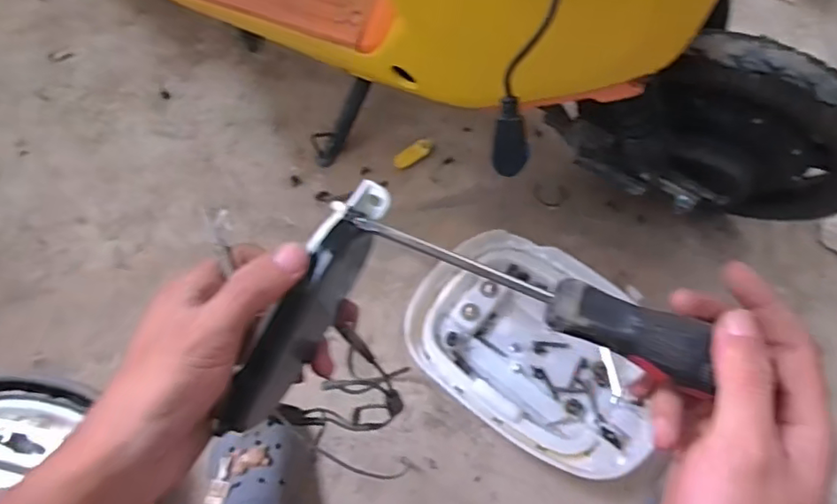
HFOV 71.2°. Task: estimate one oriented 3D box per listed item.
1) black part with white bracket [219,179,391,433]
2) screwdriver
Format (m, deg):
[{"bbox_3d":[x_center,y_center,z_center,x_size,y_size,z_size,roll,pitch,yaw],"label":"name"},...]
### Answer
[{"bbox_3d":[-0.055,0.028,0.296,0.020,0.053,0.137,30,92,13],"label":"black part with white bracket"},{"bbox_3d":[0.052,0.018,0.276,0.168,0.021,0.026,22,65,9],"label":"screwdriver"}]

